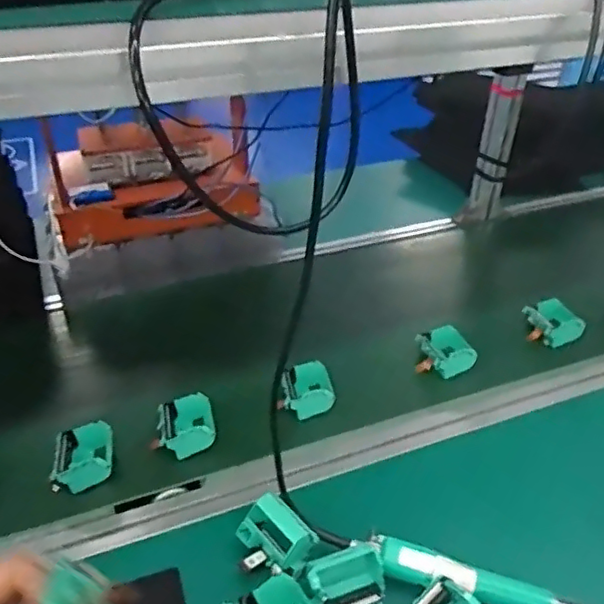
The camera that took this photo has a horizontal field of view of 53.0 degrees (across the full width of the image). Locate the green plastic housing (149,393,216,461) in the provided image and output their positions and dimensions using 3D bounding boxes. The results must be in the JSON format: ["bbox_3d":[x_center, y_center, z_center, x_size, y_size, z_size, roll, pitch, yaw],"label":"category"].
[{"bbox_3d":[-0.142,0.151,0.728,0.077,0.039,0.082,-4,36,-6],"label":"green plastic housing"}]

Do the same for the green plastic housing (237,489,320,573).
[{"bbox_3d":[-0.027,0.232,0.596,0.073,0.042,0.052,25,43,30],"label":"green plastic housing"}]

